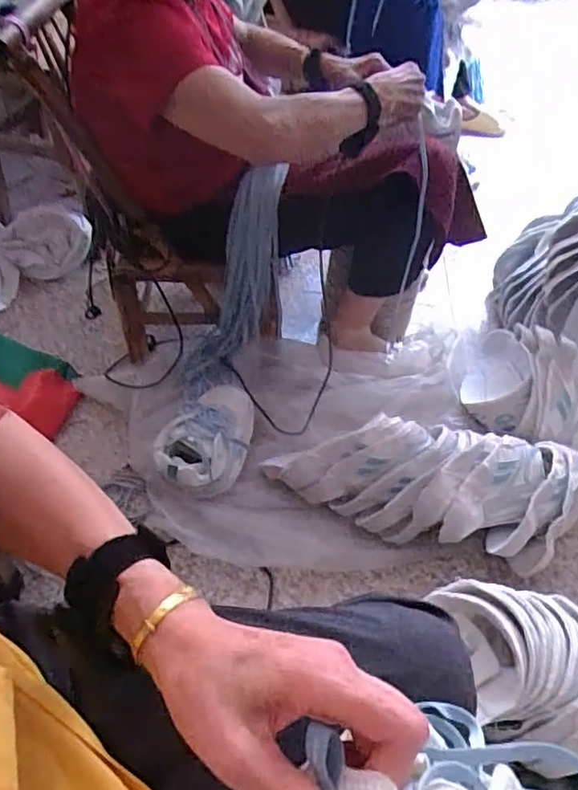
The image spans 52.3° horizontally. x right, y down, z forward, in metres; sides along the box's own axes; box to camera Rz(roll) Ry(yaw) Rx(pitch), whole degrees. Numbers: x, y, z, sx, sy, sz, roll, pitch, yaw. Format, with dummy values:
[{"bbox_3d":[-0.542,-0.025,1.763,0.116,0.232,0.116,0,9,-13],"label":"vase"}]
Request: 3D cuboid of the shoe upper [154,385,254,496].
[{"bbox_3d":[-0.132,0.073,0.990,0.123,0.087,0.230,23,49,17],"label":"shoe upper"}]

